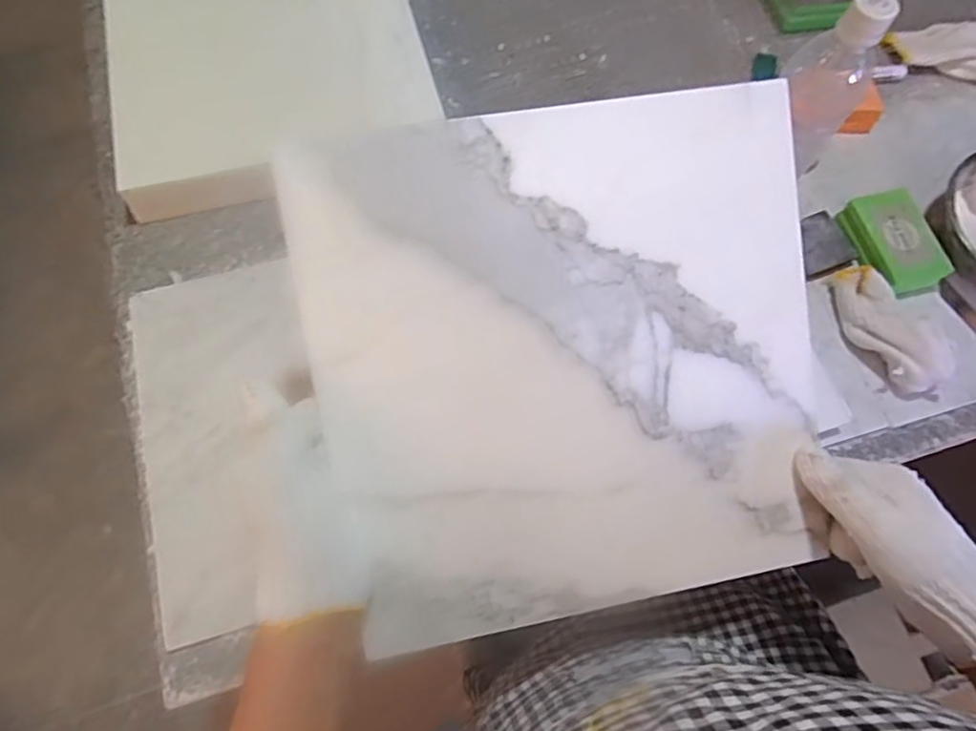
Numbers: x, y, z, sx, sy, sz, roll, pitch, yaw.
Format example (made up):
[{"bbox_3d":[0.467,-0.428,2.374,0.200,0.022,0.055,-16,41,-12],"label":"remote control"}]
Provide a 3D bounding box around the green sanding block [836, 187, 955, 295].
[{"bbox_3d":[0.376,-0.116,0.562,0.069,0.018,0.096,-17,70,-7],"label":"green sanding block"}]

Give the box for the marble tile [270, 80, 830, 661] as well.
[{"bbox_3d":[0.053,0.002,0.363,0.292,0.009,0.294,-10,97,-6],"label":"marble tile"}]

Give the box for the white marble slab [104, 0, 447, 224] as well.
[{"bbox_3d":[-0.221,-0.318,0.621,0.300,0.047,0.318,-13,70,-6],"label":"white marble slab"}]

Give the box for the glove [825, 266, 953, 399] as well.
[{"bbox_3d":[0.348,-0.035,0.530,0.051,0.036,0.125,-25,71,-10],"label":"glove"}]

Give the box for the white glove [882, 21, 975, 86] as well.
[{"bbox_3d":[0.513,-0.354,0.684,0.126,0.027,0.072,12,69,4],"label":"white glove"}]

